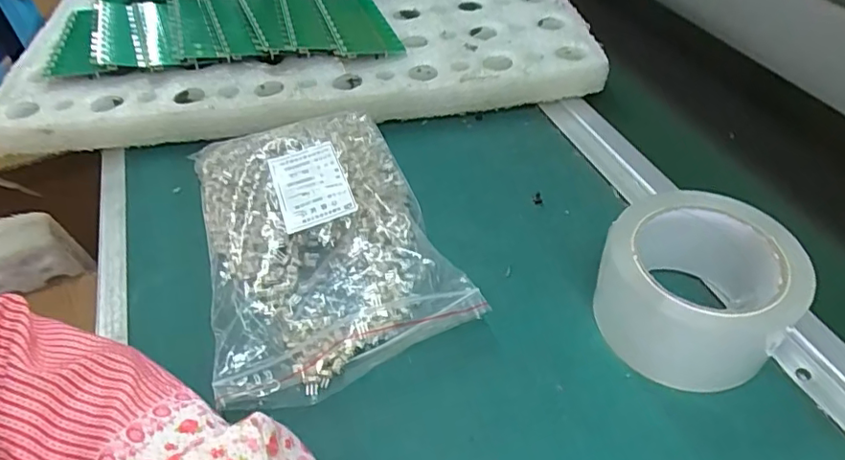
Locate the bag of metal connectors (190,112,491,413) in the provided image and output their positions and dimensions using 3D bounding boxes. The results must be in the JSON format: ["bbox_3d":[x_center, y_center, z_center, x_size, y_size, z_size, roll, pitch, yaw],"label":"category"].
[{"bbox_3d":[-0.079,-0.003,0.391,0.161,0.036,0.236,-18,48,-15],"label":"bag of metal connectors"}]

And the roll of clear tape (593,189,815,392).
[{"bbox_3d":[0.162,0.035,0.329,0.102,0.069,0.096,-1,46,1],"label":"roll of clear tape"}]

